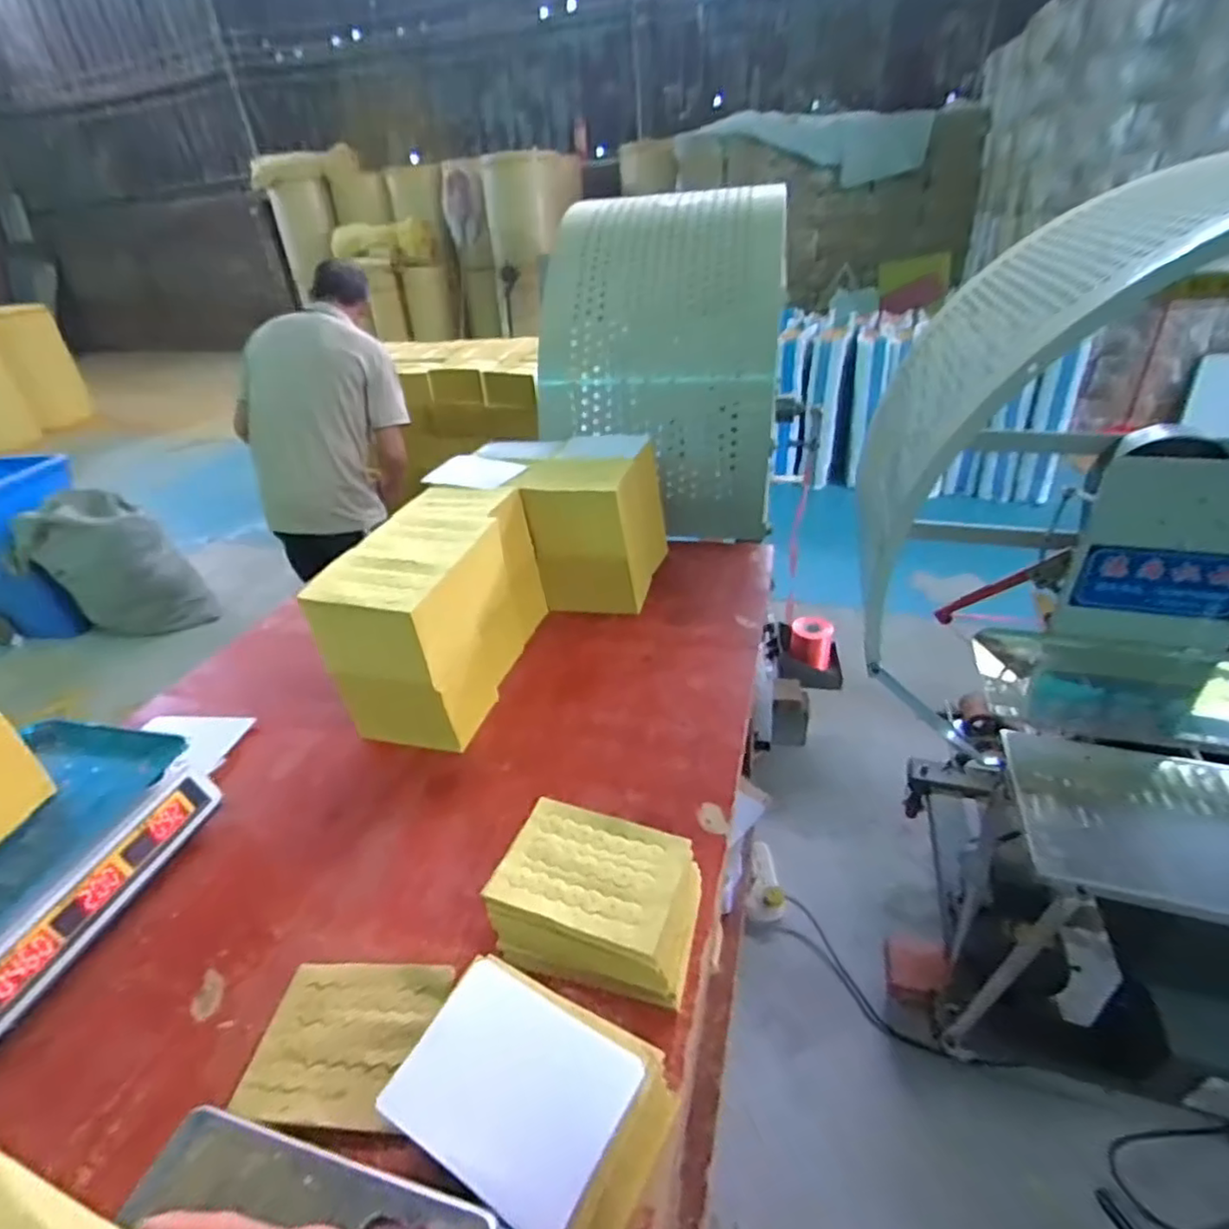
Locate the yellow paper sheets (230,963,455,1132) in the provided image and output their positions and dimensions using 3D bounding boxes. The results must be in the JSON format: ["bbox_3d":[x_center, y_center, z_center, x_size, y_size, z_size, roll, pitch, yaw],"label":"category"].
[{"bbox_3d":[-0.229,0.367,0.546,0.148,0.014,0.122,-1,33,4],"label":"yellow paper sheets"}]

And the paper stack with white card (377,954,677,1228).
[{"bbox_3d":[-0.058,0.352,0.456,0.167,0.083,0.123,14,37,26],"label":"paper stack with white card"}]

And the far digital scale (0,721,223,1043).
[{"bbox_3d":[-0.632,0.276,0.662,0.247,0.128,0.334,5,34,14],"label":"far digital scale"}]

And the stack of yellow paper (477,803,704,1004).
[{"bbox_3d":[-0.014,0.269,0.598,0.175,0.080,0.133,8,35,19],"label":"stack of yellow paper"}]

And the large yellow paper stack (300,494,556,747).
[{"bbox_3d":[-0.237,-0.007,0.903,0.162,0.240,0.336,5,34,15],"label":"large yellow paper stack"}]

